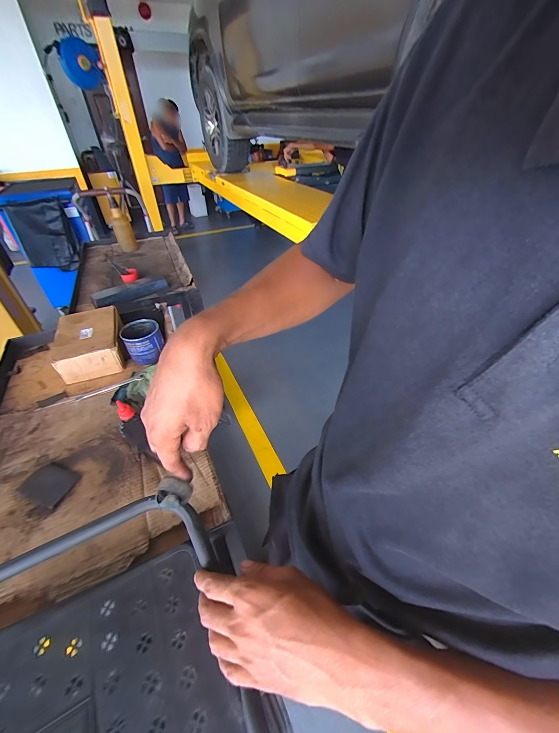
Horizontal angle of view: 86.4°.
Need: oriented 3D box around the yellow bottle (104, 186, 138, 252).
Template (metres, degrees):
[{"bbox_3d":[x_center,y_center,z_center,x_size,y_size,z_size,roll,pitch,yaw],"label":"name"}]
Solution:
[{"bbox_3d":[-0.767,-0.687,1.444,0.086,0.266,0.093,-18,44,-19],"label":"yellow bottle"}]

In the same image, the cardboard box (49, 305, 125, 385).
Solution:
[{"bbox_3d":[-0.549,-0.079,0.870,0.164,0.072,0.240,-15,43,-15],"label":"cardboard box"}]

